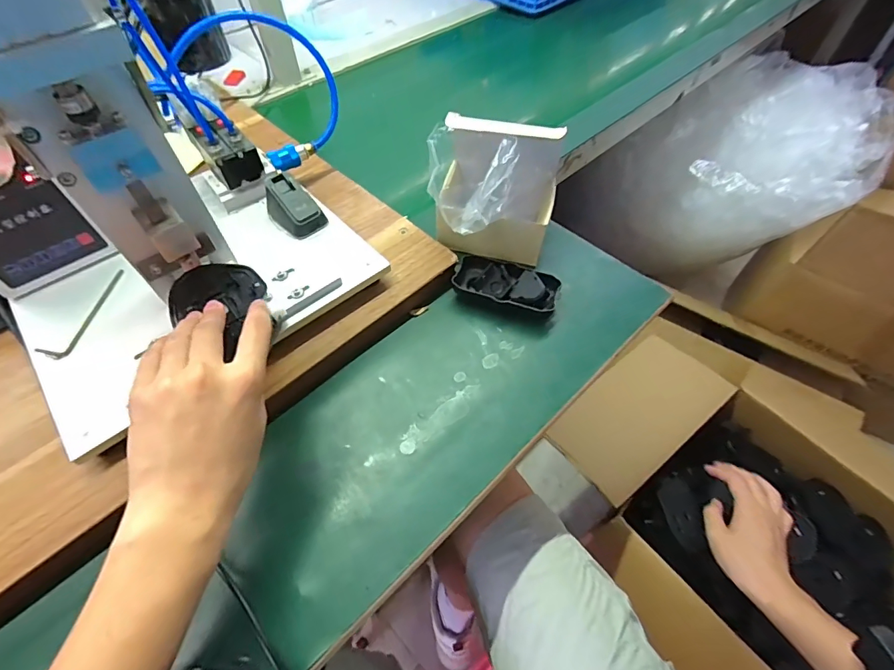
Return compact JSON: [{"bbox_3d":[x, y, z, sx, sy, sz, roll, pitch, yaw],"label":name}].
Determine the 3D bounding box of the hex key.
[{"bbox_3d":[-0.334,-0.023,0.404,0.019,0.012,0.105,10,57,7],"label":"hex key"}]

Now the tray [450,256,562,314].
[{"bbox_3d":[0.062,-0.050,0.463,0.108,0.034,0.052,15,58,9],"label":"tray"}]

